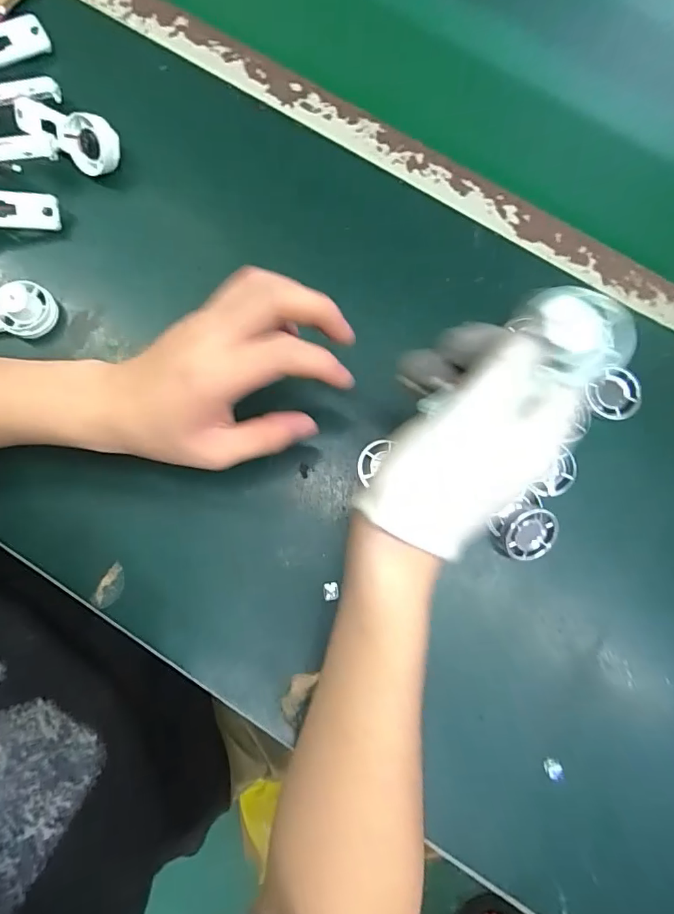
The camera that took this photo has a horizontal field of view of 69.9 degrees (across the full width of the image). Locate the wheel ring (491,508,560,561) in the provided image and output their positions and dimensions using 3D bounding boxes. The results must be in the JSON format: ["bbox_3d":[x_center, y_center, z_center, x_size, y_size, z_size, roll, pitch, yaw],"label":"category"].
[{"bbox_3d":[0.130,0.053,0.329,0.039,0.014,0.037,-37,110,4],"label":"wheel ring"}]

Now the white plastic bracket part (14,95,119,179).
[{"bbox_3d":[-0.211,-0.257,0.378,0.088,0.028,0.034,34,81,6],"label":"white plastic bracket part"}]

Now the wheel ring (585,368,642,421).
[{"bbox_3d":[0.200,-0.045,0.349,0.036,0.007,0.036,1,87,7],"label":"wheel ring"}]

